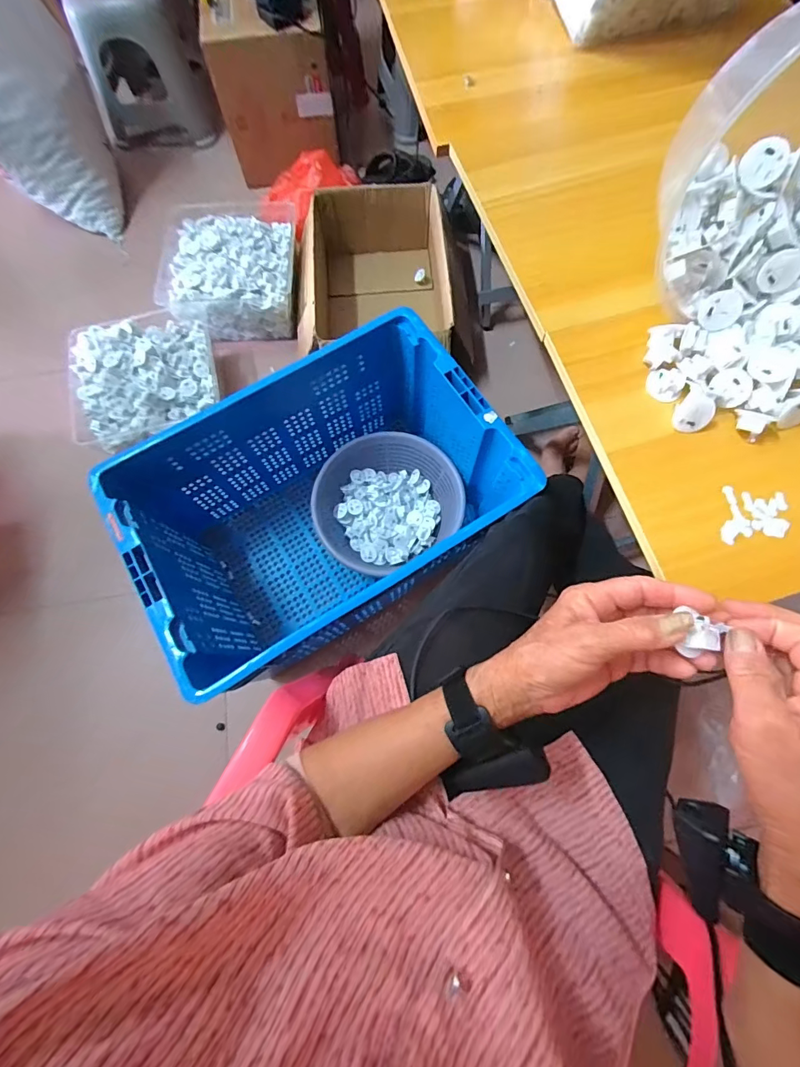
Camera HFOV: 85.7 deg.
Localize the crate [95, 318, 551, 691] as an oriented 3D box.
[{"bbox_3d":[-0.124,-0.036,0.794,0.576,0.328,0.389,-31,74,-8],"label":"crate"}]

